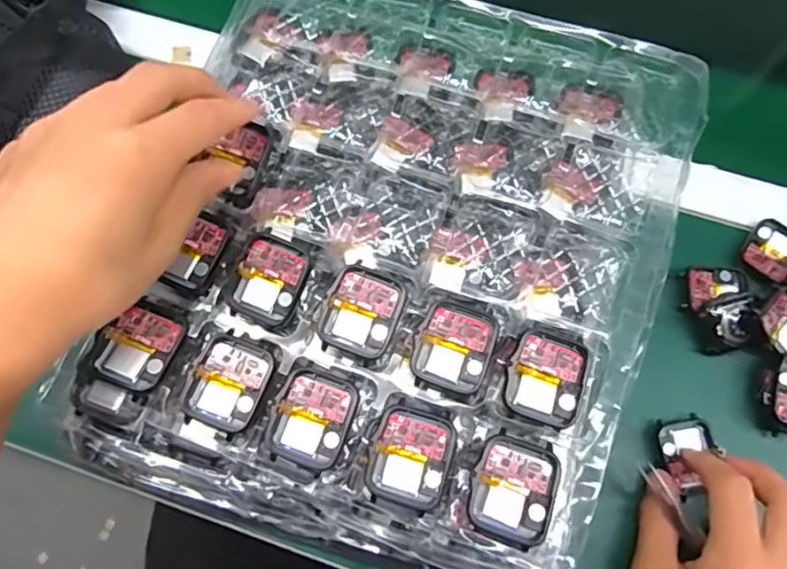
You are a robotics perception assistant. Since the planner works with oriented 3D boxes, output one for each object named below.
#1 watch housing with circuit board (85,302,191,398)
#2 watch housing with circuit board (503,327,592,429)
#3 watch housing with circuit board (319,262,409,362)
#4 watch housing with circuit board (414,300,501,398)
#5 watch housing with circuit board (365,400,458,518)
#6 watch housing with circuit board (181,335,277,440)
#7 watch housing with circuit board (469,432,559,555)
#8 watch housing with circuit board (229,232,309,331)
[{"bbox_3d":[-0.126,0.030,0.276,0.036,0.010,0.044,21,72,7],"label":"watch housing with circuit board"},{"bbox_3d":[0.075,0.045,0.269,0.036,0.006,0.042,19,72,6],"label":"watch housing with circuit board"},{"bbox_3d":[-0.015,0.014,0.283,0.037,0.012,0.042,21,72,7],"label":"watch housing with circuit board"},{"bbox_3d":[0.031,0.031,0.280,0.037,0.008,0.043,21,72,7],"label":"watch housing with circuit board"},{"bbox_3d":[0.008,0.082,0.267,0.038,0.012,0.051,16,72,5],"label":"watch housing with circuit board"},{"bbox_3d":[-0.081,0.050,0.278,0.035,0.012,0.045,21,72,7],"label":"watch housing with circuit board"},{"bbox_3d":[0.055,0.095,0.258,0.037,0.008,0.046,16,72,5],"label":"watch housing with circuit board"},{"bbox_3d":[-0.064,-0.002,0.288,0.035,0.006,0.044,23,94,6],"label":"watch housing with circuit board"}]

